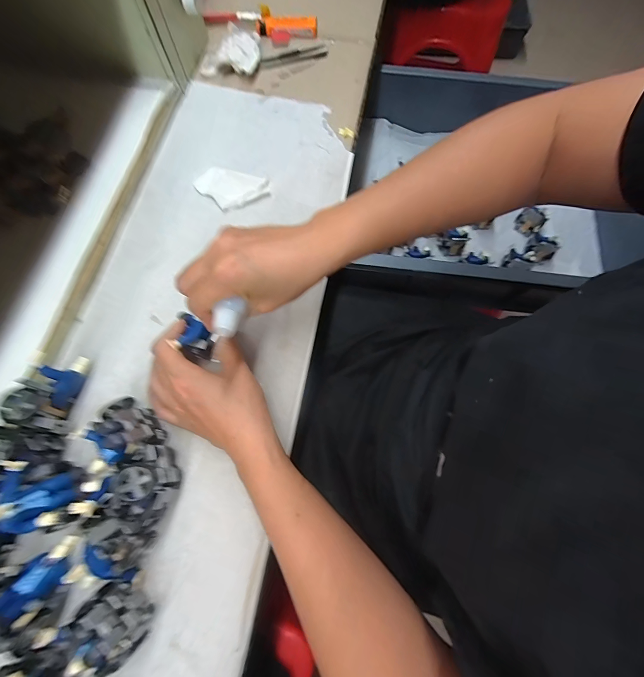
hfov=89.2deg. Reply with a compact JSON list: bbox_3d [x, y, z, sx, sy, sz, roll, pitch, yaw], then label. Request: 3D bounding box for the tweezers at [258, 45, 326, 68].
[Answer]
[{"bbox_3d":[-0.037,-0.367,0.423,0.098,0.004,0.021,-16,73,-5],"label":"tweezers"}]

